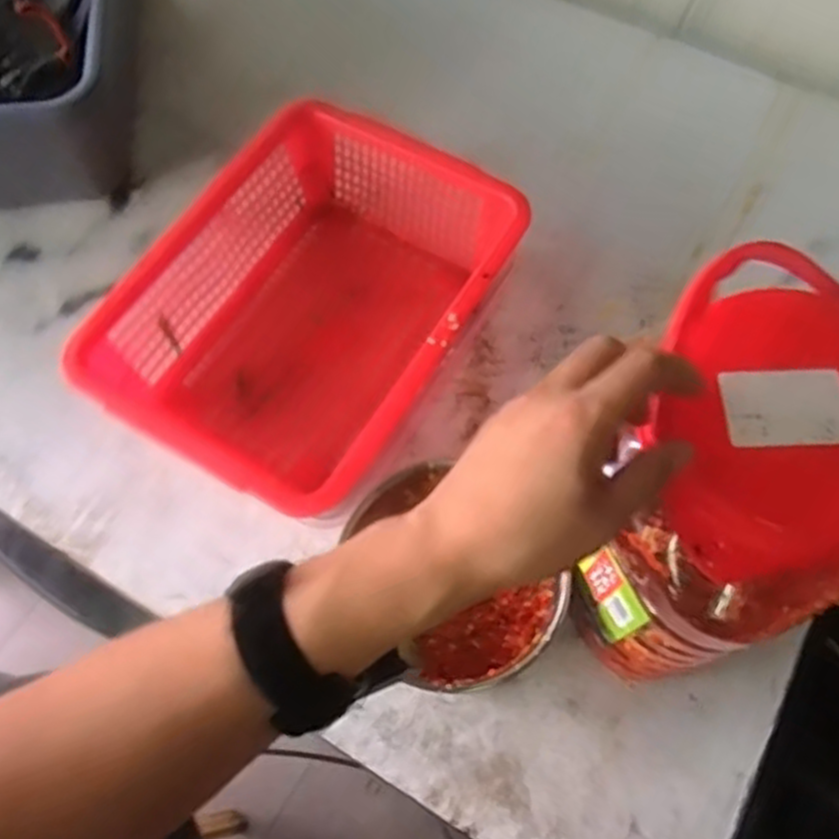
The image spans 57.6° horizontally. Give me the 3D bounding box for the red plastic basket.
[{"bbox_3d":[-0.083,-0.094,0.655,0.253,0.113,0.339,27,67,13],"label":"red plastic basket"}]

